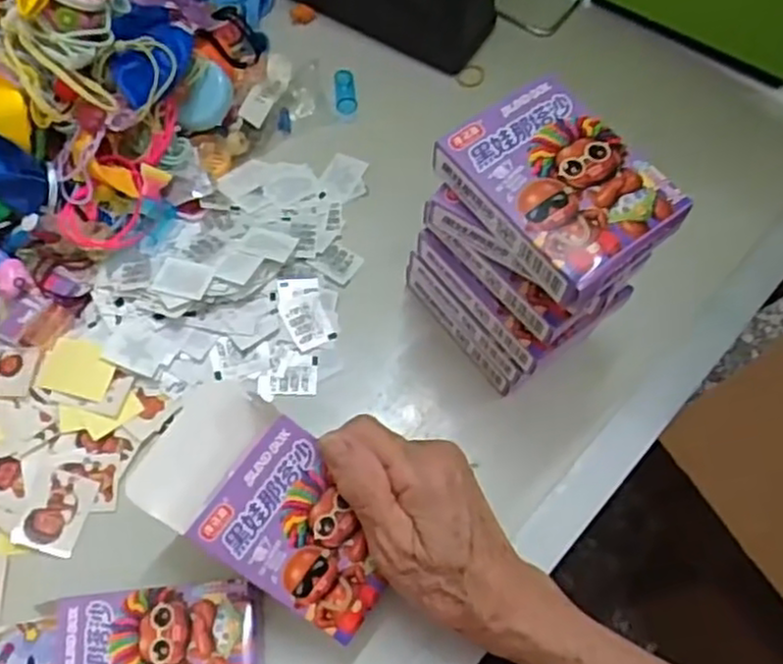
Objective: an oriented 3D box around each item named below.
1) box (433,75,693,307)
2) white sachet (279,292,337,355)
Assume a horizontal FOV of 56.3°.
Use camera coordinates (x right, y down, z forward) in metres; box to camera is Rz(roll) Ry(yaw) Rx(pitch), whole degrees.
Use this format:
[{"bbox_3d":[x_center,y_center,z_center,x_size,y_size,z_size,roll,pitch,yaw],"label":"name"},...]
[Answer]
[{"bbox_3d":[0.072,-0.064,0.315,0.067,0.020,0.093,-36,71,-16],"label":"box"},{"bbox_3d":[-0.048,-0.008,0.426,0.026,0.004,0.032,-23,70,-12],"label":"white sachet"}]

